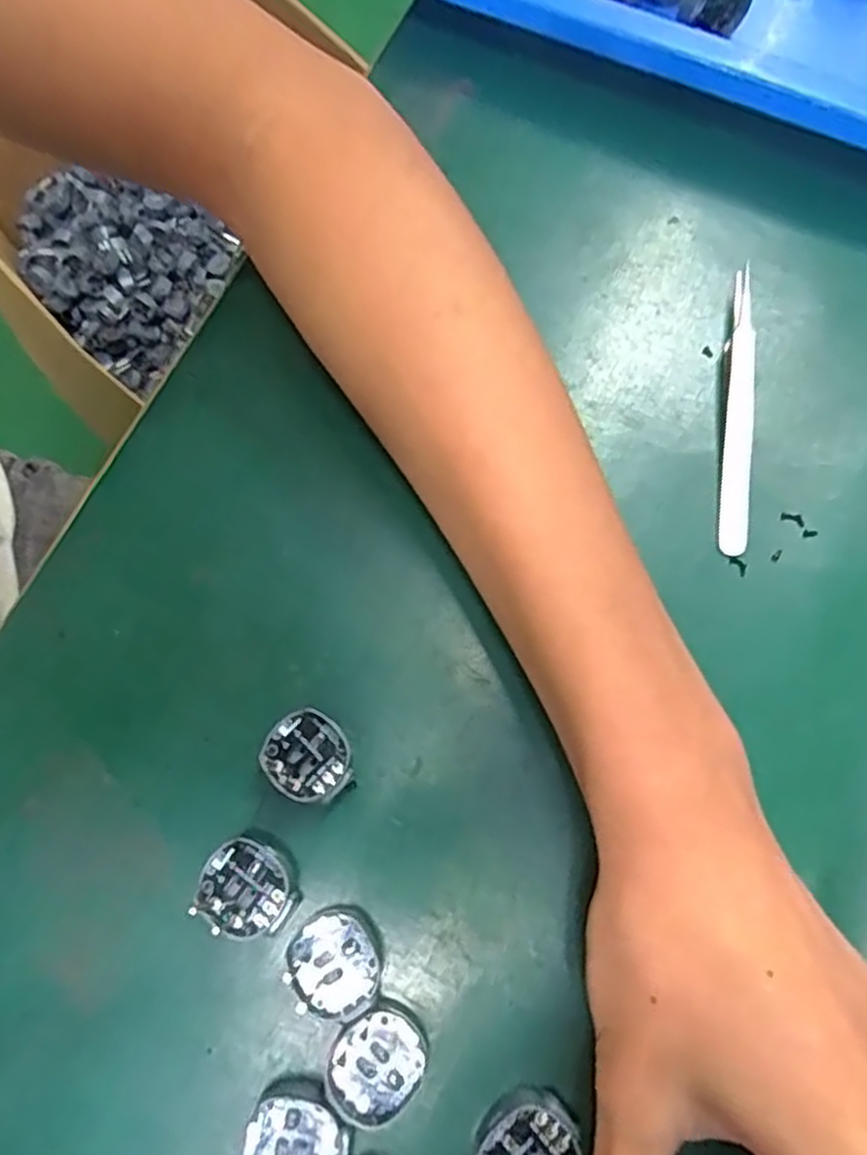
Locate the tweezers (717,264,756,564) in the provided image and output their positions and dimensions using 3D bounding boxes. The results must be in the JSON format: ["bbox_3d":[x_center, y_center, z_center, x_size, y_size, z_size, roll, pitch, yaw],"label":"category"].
[{"bbox_3d":[0.110,-0.064,0.279,0.010,0.009,0.115,8,72,3],"label":"tweezers"}]

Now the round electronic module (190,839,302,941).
[{"bbox_3d":[-0.055,0.093,0.229,0.027,0.010,0.026,0,72,0],"label":"round electronic module"}]

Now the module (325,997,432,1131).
[{"bbox_3d":[-0.015,0.135,0.215,0.024,0.009,0.029,32,75,10],"label":"module"}]

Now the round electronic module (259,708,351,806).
[{"bbox_3d":[-0.038,0.056,0.241,0.028,0.010,0.025,38,76,12],"label":"round electronic module"}]

